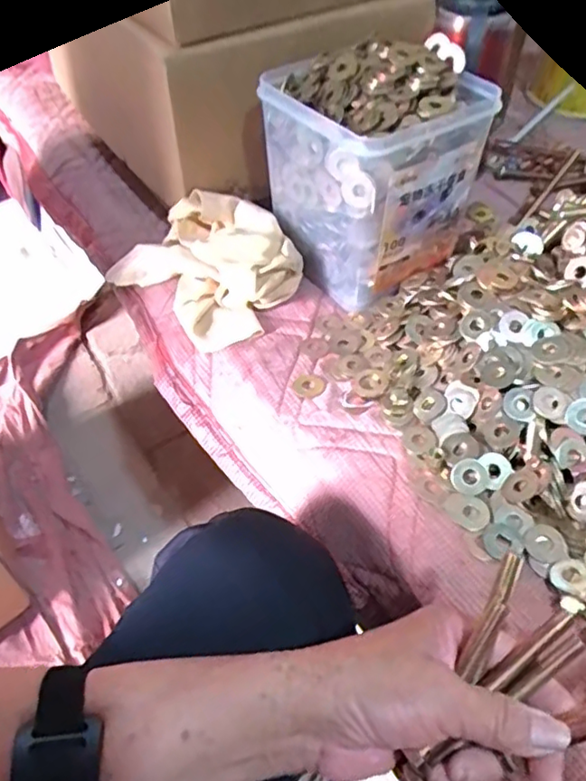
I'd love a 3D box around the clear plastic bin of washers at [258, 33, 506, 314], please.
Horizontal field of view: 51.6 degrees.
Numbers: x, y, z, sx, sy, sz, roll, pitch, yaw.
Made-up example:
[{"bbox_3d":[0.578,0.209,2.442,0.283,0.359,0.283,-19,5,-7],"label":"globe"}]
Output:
[{"bbox_3d":[0.072,-0.195,0.540,0.149,0.163,0.140,-29,55,-20],"label":"clear plastic bin of washers"}]

